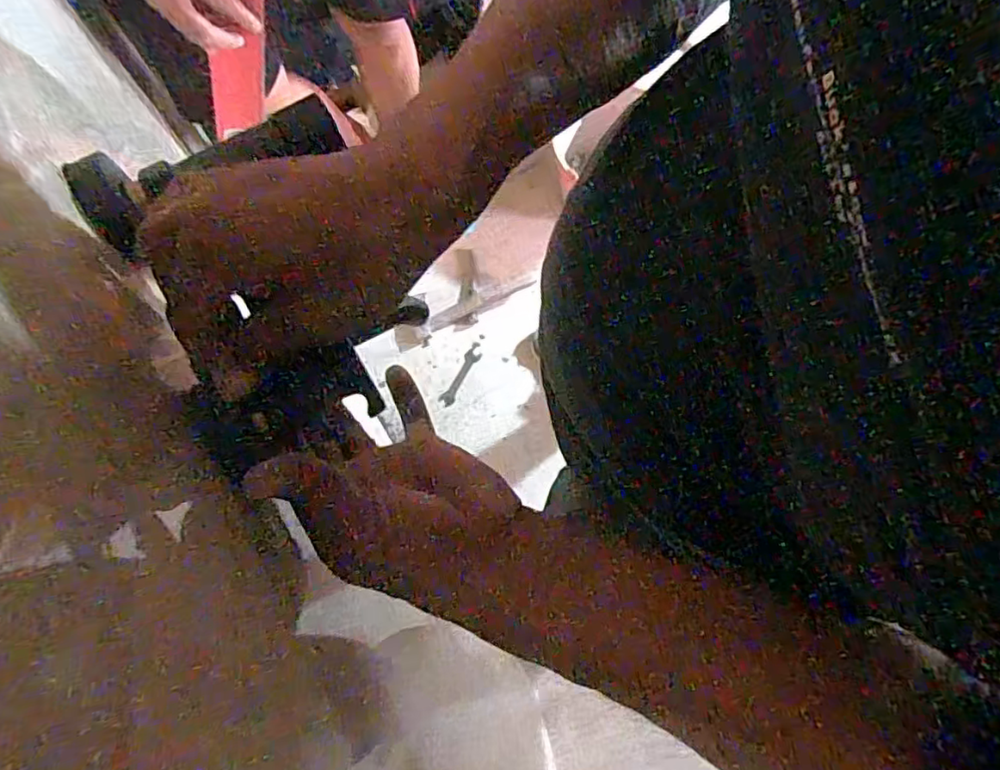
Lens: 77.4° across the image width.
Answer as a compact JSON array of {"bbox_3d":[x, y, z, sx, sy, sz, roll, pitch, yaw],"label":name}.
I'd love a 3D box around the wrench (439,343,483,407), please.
[{"bbox_3d":[-0.087,-0.025,1.422,0.031,0.011,0.161,28,79,8],"label":"wrench"}]

